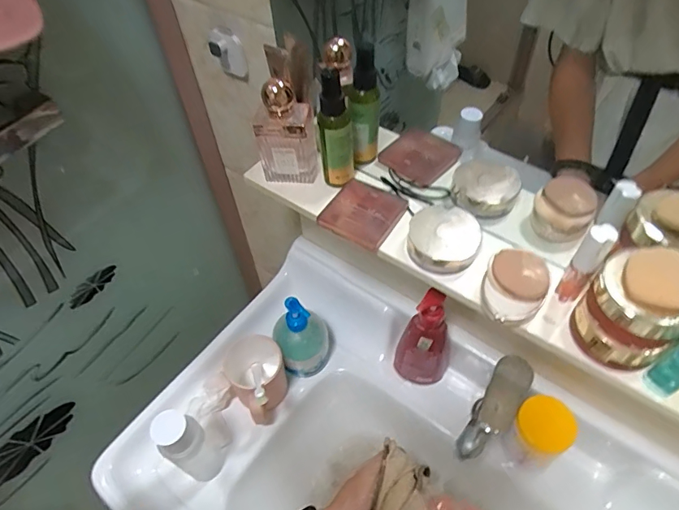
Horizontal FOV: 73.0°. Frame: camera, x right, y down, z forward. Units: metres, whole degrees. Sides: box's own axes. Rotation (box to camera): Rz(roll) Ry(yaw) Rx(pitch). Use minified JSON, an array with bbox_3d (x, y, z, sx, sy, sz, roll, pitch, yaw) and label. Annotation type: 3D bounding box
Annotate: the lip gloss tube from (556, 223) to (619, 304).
[{"bbox_3d":[0.223,0.010,0.418,0.021,0.096,0.018,32,60,25],"label":"lip gloss tube"}]

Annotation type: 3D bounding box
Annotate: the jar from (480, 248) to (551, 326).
[{"bbox_3d":[0.166,0.031,0.435,0.057,0.041,0.060,-1,52,2],"label":"jar"}]

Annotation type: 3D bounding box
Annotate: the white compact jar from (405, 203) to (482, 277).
[{"bbox_3d":[0.113,-0.017,0.496,0.074,0.028,0.072,-1,52,2],"label":"white compact jar"}]

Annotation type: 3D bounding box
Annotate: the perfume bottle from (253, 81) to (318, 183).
[{"bbox_3d":[-0.064,-0.140,0.538,0.066,0.130,0.034,-9,52,-4],"label":"perfume bottle"}]

